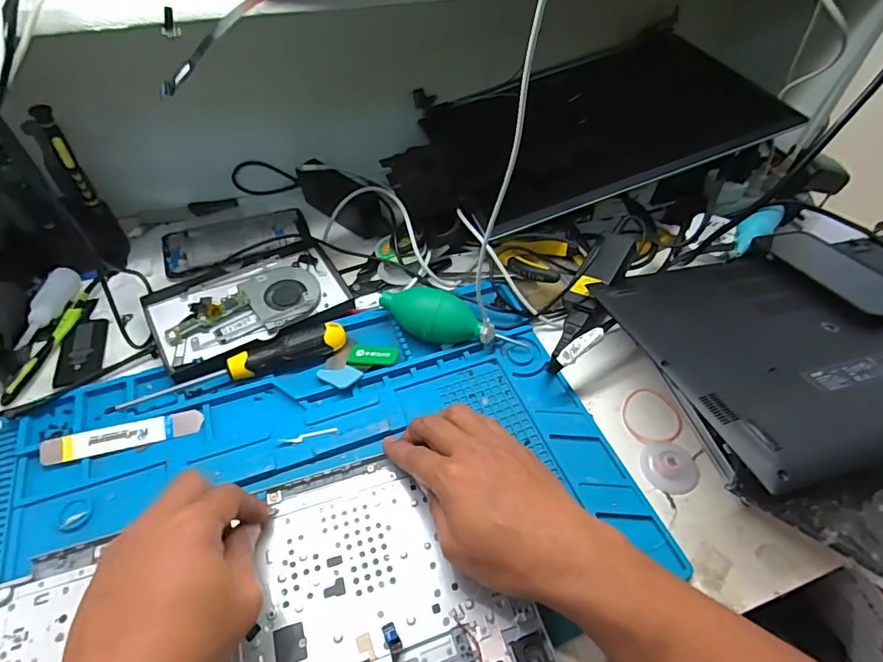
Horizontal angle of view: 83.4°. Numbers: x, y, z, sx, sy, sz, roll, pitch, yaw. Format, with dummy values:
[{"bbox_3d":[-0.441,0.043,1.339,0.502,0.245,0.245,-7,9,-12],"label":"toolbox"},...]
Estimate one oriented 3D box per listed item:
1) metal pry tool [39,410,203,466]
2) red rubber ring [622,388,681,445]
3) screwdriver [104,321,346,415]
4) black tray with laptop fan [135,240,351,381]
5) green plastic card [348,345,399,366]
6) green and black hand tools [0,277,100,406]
[{"bbox_3d":[-0.261,0.086,0.409,0.118,0.005,0.023,-10,59,-15],"label":"metal pry tool"},{"bbox_3d":[0.188,0.076,0.448,0.052,0.006,0.055,1,50,-1],"label":"red rubber ring"},{"bbox_3d":[-0.184,0.031,0.442,0.198,0.023,0.026,-16,52,-15],"label":"screwdriver"},{"bbox_3d":[-0.186,-0.025,0.492,0.178,0.022,0.118,-25,55,-21],"label":"black tray with laptop fan"},{"bbox_3d":[-0.064,0.022,0.466,0.045,0.007,0.024,5,50,3],"label":"green plastic card"},{"bbox_3d":[-0.362,0.006,0.463,0.014,0.014,0.139,8,50,5],"label":"green and black hand tools"}]

